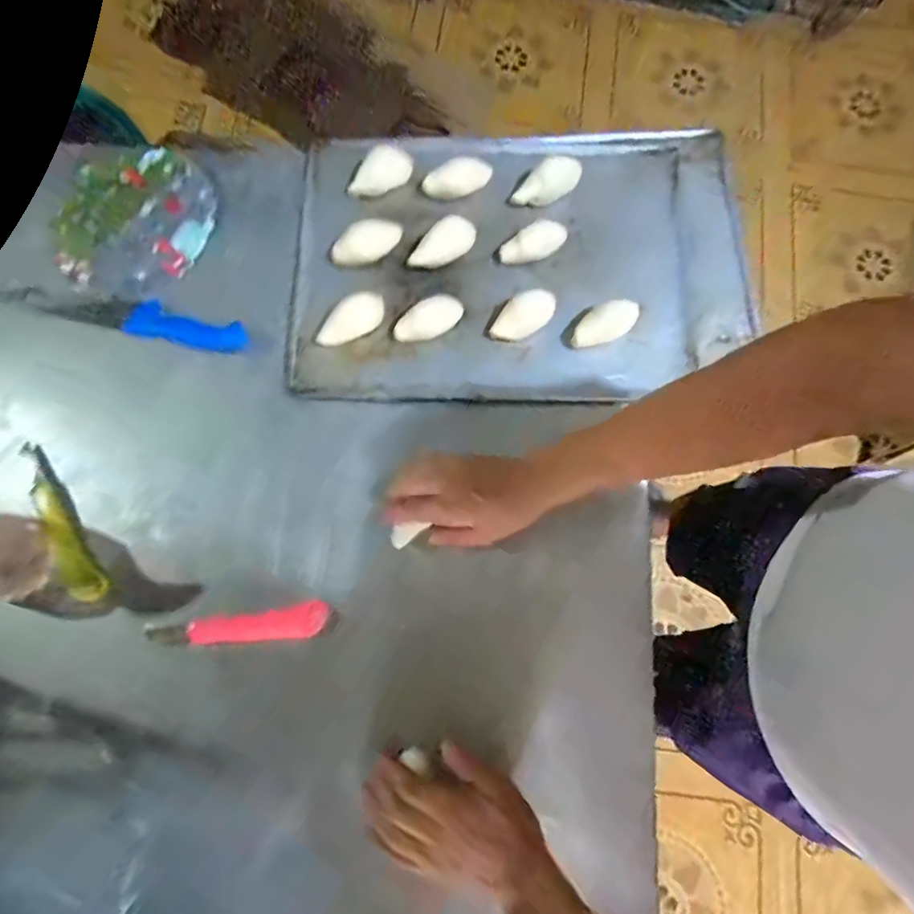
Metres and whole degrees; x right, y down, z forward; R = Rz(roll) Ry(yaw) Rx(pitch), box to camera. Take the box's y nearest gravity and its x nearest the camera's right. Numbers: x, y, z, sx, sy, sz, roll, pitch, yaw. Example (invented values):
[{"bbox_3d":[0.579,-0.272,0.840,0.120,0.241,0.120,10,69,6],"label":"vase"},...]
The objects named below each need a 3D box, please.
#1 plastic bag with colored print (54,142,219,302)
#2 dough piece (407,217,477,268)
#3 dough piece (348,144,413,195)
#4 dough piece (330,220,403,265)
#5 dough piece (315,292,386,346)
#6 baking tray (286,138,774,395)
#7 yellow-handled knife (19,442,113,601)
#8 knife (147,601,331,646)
[{"bbox_3d":[-0.362,-0.277,0.566,0.159,0.034,0.185,2,78,0],"label":"plastic bag with colored print"},{"bbox_3d":[-0.017,-0.240,0.558,0.082,0.020,0.036,-31,80,-7],"label":"dough piece"},{"bbox_3d":[-0.091,-0.334,0.578,0.077,0.021,0.039,-24,79,-6],"label":"dough piece"},{"bbox_3d":[-0.102,-0.242,0.557,0.084,0.023,0.036,-30,80,-7],"label":"dough piece"},{"bbox_3d":[-0.118,-0.152,0.546,0.083,0.019,0.041,-24,79,-6],"label":"dough piece"},{"bbox_3d":[0.077,-0.233,0.578,0.534,0.043,0.337,-2,78,-1],"label":"baking tray"},{"bbox_3d":[-0.416,0.069,0.516,0.036,0.016,0.184,-34,80,-8],"label":"yellow-handled knife"},{"bbox_3d":[-0.220,0.171,0.505,0.171,0.028,0.031,-4,78,-2],"label":"knife"}]

